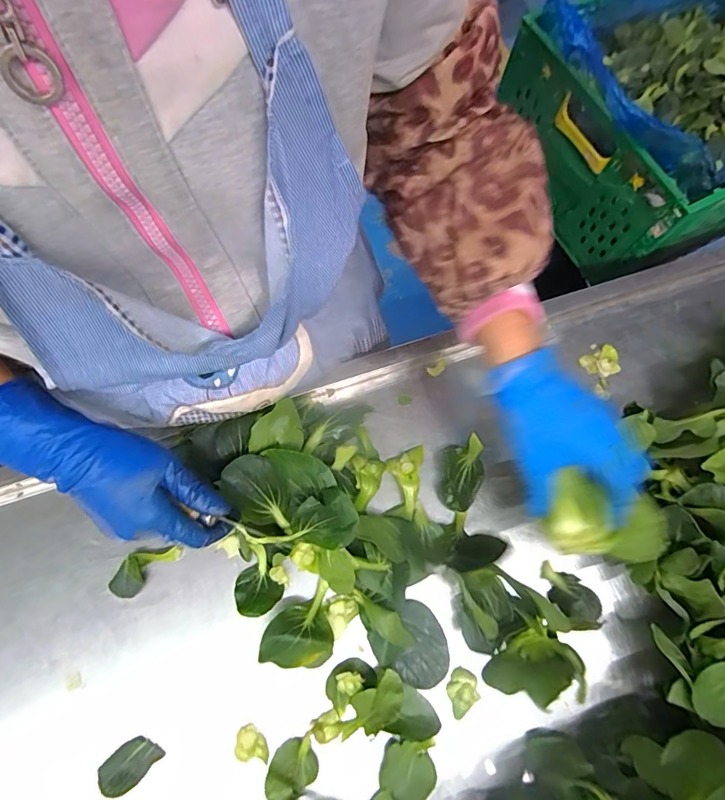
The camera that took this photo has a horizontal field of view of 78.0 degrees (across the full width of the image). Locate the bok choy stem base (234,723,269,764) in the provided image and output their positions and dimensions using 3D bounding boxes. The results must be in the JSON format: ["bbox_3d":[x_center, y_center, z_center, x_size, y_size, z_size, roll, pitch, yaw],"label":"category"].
[{"bbox_3d":[-0.089,0.279,0.363,0.028,0.009,0.024,9,71,1],"label":"bok choy stem base"}]

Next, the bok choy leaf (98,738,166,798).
[{"bbox_3d":[-0.186,0.289,0.355,0.048,0.006,0.029,-40,77,-15],"label":"bok choy leaf"}]

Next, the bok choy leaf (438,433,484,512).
[{"bbox_3d":[0.096,0.070,0.435,0.043,0.013,0.073,5,71,-1],"label":"bok choy leaf"}]

